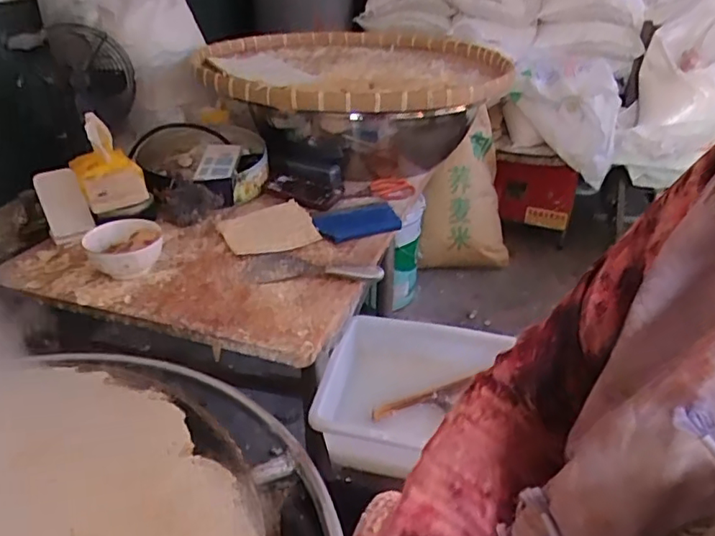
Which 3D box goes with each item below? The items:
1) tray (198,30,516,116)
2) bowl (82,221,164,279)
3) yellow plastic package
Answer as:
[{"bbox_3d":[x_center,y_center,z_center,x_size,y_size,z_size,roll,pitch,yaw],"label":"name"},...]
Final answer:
[{"bbox_3d":[0.018,-0.428,1.238,0.646,0.082,0.598,-12,34,-21],"label":"tray"},{"bbox_3d":[-0.376,-0.024,0.915,0.120,0.065,0.128,-8,33,-16],"label":"bowl"},{"bbox_3d":[-0.468,-0.189,1.054,0.106,0.156,0.167,-19,37,-30],"label":"yellow plastic package"}]

